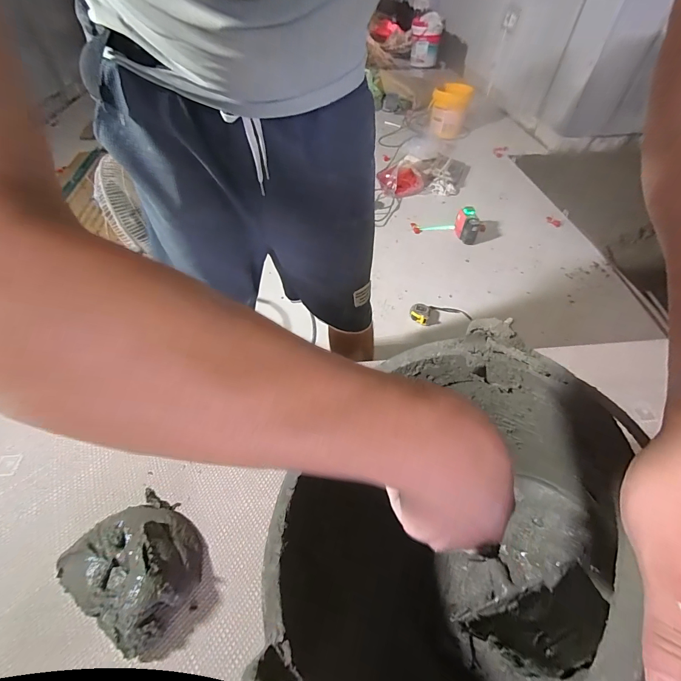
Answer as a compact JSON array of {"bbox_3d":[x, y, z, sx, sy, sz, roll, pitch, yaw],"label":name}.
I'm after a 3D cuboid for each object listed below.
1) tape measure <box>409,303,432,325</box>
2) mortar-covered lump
[{"bbox_3d":[0.278,-0.095,1.188,0.071,0.051,0.076,16,52,13],"label":"tape measure"},{"bbox_3d":[-0.280,0.296,0.460,0.169,0.059,0.142,23,54,18],"label":"mortar-covered lump"}]

